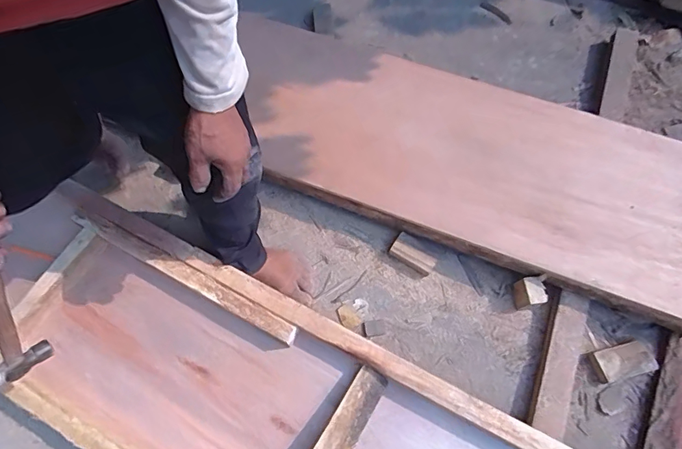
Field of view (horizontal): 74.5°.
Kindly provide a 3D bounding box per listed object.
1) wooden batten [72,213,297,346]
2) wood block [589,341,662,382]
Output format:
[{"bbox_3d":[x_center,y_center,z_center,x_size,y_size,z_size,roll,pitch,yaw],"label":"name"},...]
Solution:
[{"bbox_3d":[-0.330,0.102,0.928,0.540,0.030,0.040,26,70,12],"label":"wooden batten"},{"bbox_3d":[0.563,0.273,0.895,0.111,0.033,0.062,-14,67,-5],"label":"wood block"}]

